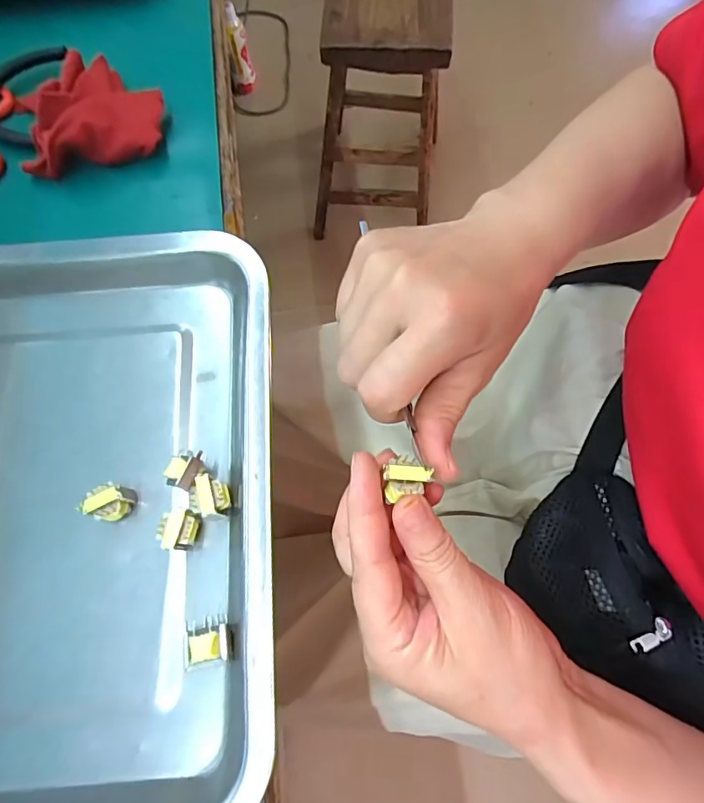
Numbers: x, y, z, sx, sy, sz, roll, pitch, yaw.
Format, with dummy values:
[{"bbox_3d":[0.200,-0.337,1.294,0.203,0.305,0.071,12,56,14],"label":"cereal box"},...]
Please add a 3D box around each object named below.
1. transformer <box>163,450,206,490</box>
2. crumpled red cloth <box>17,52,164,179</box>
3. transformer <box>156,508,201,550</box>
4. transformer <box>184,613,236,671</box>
[{"bbox_3d":[-0.083,0.035,0.248,0.016,0.021,0.020,31,74,10],"label":"transformer"},{"bbox_3d":[-0.174,-0.192,0.319,0.091,0.029,0.079,-17,72,-6],"label":"crumpled red cloth"},{"bbox_3d":[-0.085,0.063,0.240,0.018,0.019,0.019,6,71,2],"label":"transformer"},{"bbox_3d":[-0.064,0.109,0.222,0.021,0.017,0.019,-7,71,-2],"label":"transformer"}]

